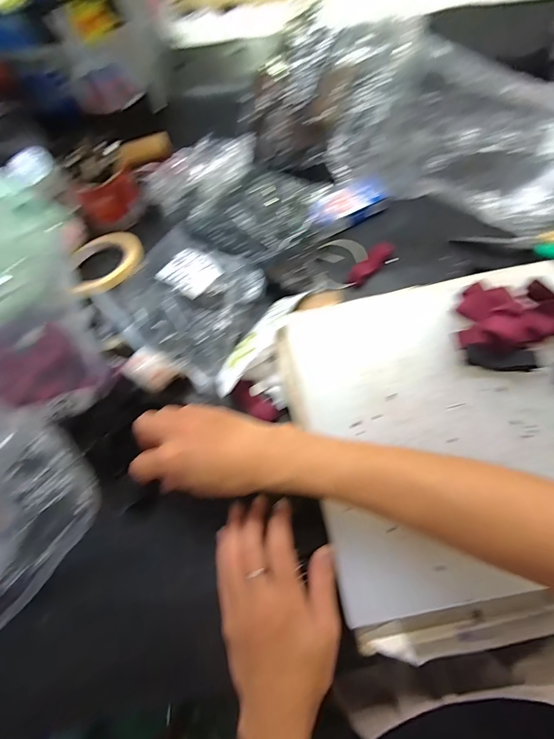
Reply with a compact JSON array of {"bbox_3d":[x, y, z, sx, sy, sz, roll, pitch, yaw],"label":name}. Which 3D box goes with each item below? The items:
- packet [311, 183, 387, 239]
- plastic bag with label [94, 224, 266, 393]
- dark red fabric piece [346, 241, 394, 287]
[{"bbox_3d":[0.083,-0.194,0.424,0.096,0.033,0.039,-27,70,-9],"label":"packet"},{"bbox_3d":[-0.095,-0.077,0.375,0.162,0.043,0.136,33,72,14],"label":"plastic bag with label"},{"bbox_3d":[0.110,-0.125,0.419,0.021,0.014,0.072,38,74,15],"label":"dark red fabric piece"}]

